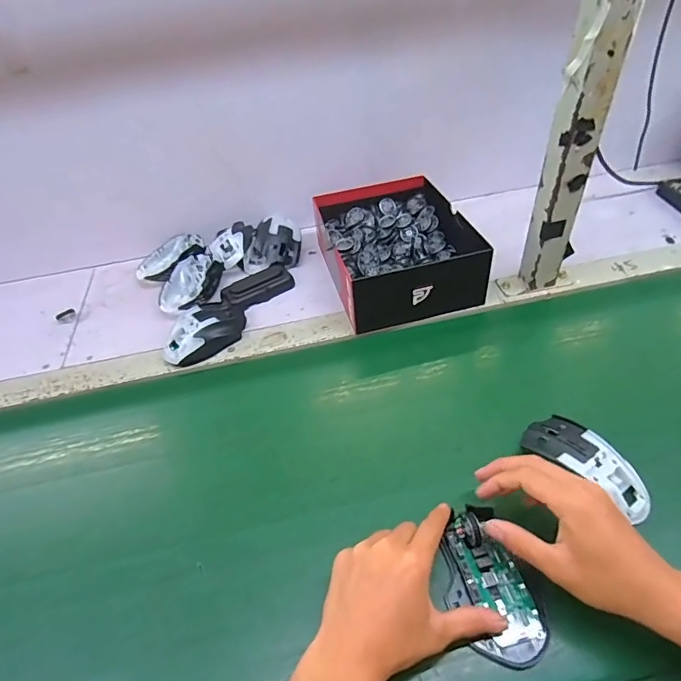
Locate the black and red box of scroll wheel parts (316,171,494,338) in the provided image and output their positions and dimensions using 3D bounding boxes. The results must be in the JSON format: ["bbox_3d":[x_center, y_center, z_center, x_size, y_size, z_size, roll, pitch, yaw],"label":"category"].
[{"bbox_3d":[0.080,-0.132,0.662,0.184,0.083,0.228,-13,44,-6],"label":"black and red box of scroll wheel parts"}]

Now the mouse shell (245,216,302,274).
[{"bbox_3d":[-0.110,-0.158,0.737,0.094,0.055,0.090,-5,44,3],"label":"mouse shell"}]

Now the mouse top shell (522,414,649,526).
[{"bbox_3d":[0.228,0.115,0.424,0.057,0.030,0.114,-27,47,-19],"label":"mouse top shell"}]

